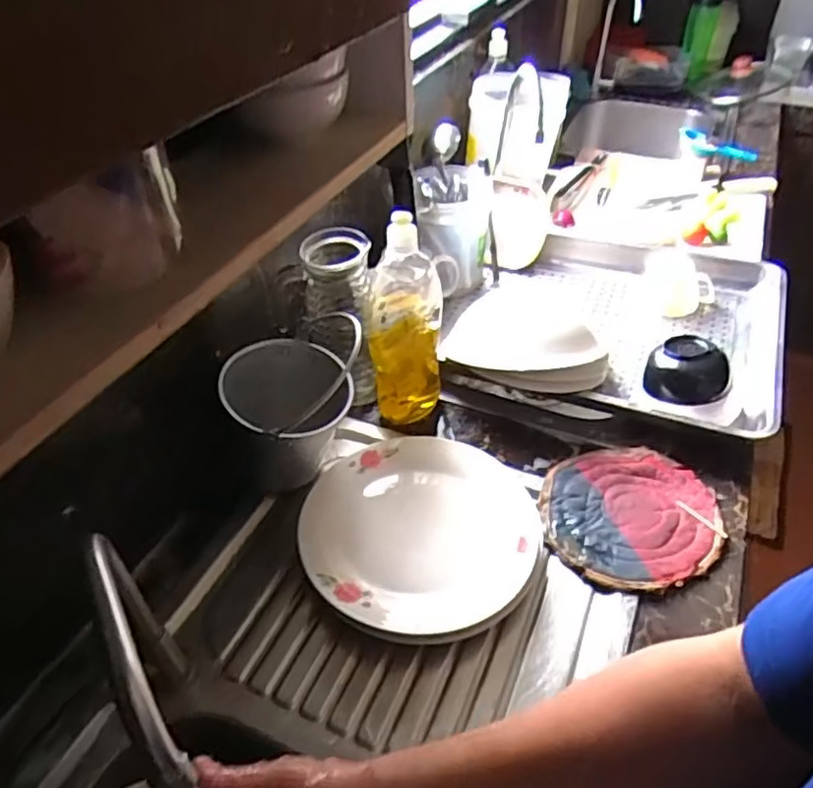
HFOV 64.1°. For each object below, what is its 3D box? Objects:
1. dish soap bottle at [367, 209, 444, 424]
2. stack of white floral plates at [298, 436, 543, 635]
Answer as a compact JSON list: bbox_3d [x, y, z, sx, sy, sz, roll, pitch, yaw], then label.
[{"bbox_3d":[-0.002,-0.097,0.786,0.086,0.286,0.107,-3,41,-1],"label":"dish soap bottle"},{"bbox_3d":[0.018,0.144,0.686,0.243,0.042,0.229,0,41,2],"label":"stack of white floral plates"}]

